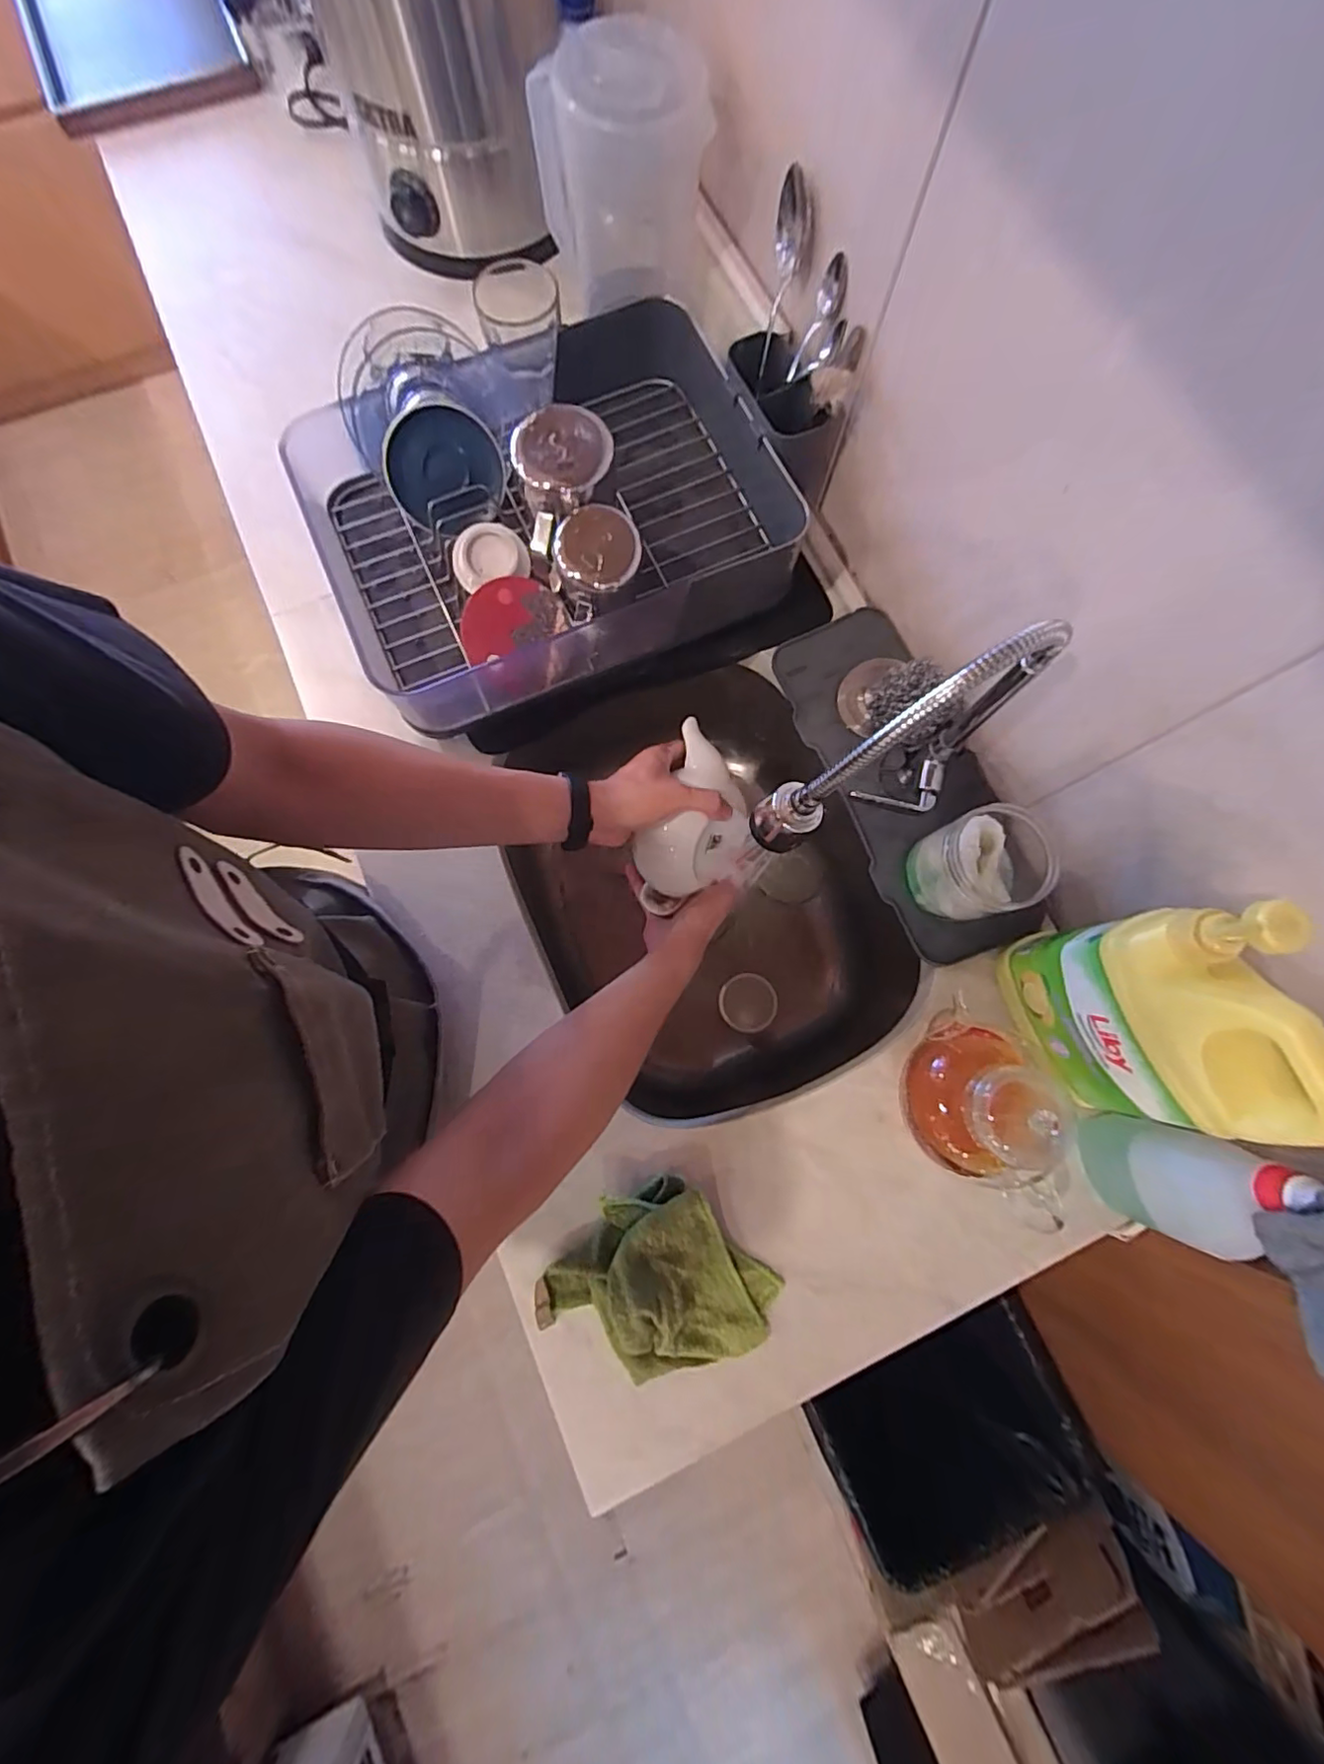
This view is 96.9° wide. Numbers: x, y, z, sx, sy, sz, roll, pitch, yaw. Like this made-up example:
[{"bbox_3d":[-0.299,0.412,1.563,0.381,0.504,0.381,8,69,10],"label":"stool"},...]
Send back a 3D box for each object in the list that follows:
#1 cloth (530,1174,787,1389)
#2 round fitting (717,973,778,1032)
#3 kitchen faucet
[{"bbox_3d":[0.004,0.329,0.479,0.179,0.057,0.137,25,78,4],"label":"cloth"},{"bbox_3d":[0.107,0.151,0.735,0.069,0.015,0.070,0,78,-1],"label":"round fitting"},{"bbox_3d":[0.177,-0.089,0.460,0.209,0.251,0.064,-29,80,-7],"label":"kitchen faucet"}]

